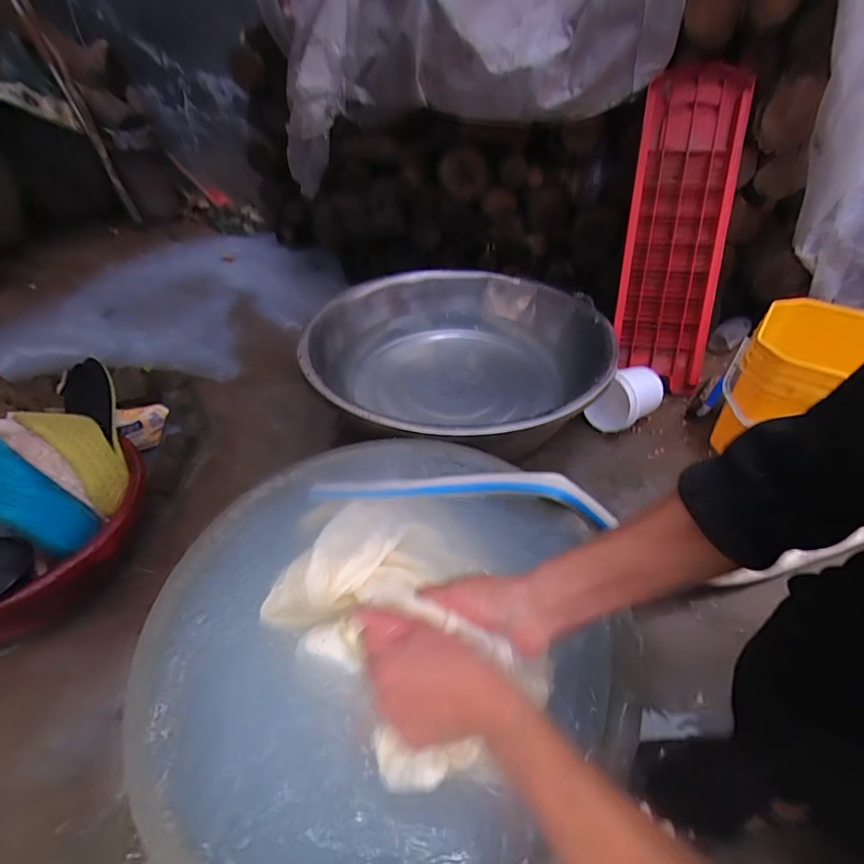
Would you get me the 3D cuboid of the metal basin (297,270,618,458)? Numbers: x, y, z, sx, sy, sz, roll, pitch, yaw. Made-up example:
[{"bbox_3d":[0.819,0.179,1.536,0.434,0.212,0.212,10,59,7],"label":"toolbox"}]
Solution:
[{"bbox_3d":[0.050,-0.155,0.952,0.606,0.175,0.596,0,43,0],"label":"metal basin"}]

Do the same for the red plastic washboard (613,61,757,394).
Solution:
[{"bbox_3d":[0.544,-0.421,0.988,0.212,0.644,0.082,-4,18,-7],"label":"red plastic washboard"}]

